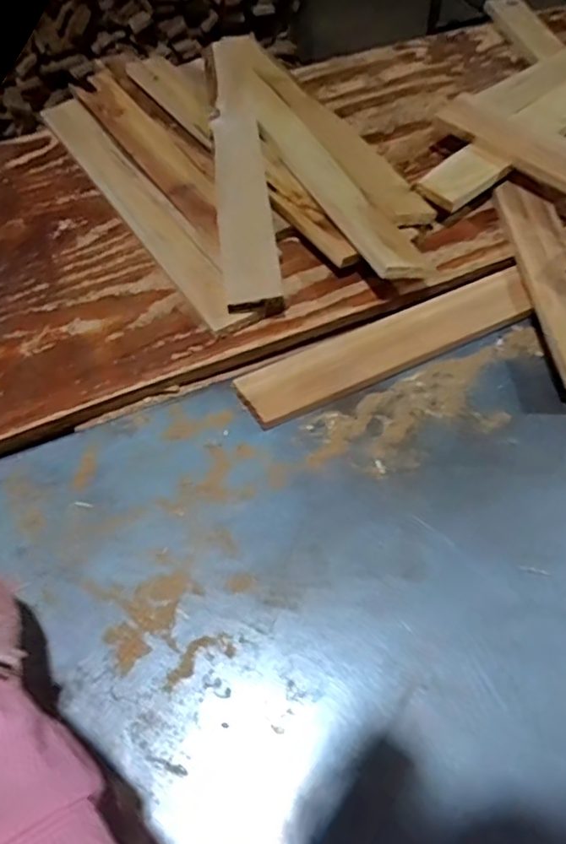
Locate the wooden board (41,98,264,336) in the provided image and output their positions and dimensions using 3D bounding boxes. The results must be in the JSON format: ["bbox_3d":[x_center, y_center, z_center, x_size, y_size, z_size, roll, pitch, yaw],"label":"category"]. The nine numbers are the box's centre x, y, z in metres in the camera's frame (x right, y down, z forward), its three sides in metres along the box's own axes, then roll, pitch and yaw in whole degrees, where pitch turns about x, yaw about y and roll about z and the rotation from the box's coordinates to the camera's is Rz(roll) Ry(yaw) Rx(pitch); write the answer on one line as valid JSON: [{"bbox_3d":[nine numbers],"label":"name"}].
[{"bbox_3d":[-0.177,-0.269,0.710,0.056,0.012,0.488,-31,61,-15],"label":"wooden board"}]

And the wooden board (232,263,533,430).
[{"bbox_3d":[0.110,-0.080,0.601,0.314,0.019,0.067,-23,62,-14],"label":"wooden board"}]

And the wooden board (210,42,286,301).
[{"bbox_3d":[-0.053,-0.341,0.730,0.061,0.022,0.520,-4,57,-2],"label":"wooden board"}]

